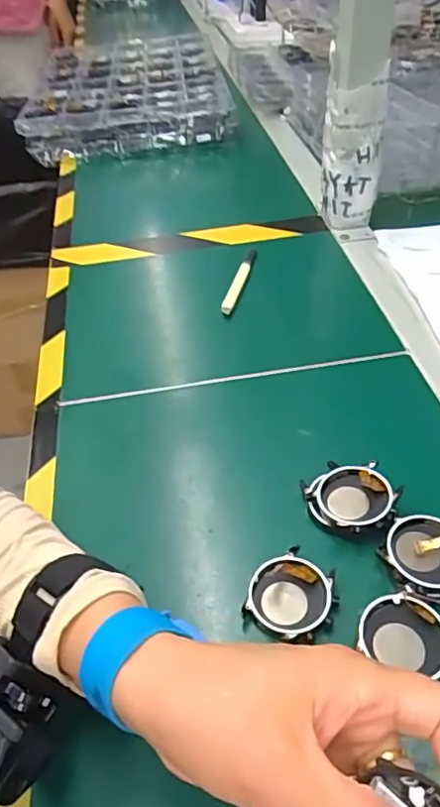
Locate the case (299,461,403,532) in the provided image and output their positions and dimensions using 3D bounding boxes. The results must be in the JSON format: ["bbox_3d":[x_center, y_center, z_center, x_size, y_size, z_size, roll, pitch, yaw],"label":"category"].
[{"bbox_3d":[0.079,0.055,0.350,0.045,0.014,0.052,-31,48,-25],"label":"case"}]

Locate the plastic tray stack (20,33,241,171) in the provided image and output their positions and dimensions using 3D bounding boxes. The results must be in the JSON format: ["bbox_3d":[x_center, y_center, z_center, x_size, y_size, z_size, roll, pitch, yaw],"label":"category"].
[{"bbox_3d":[-0.142,-0.510,0.933,0.295,0.056,0.427,-6,44,-1],"label":"plastic tray stack"}]

